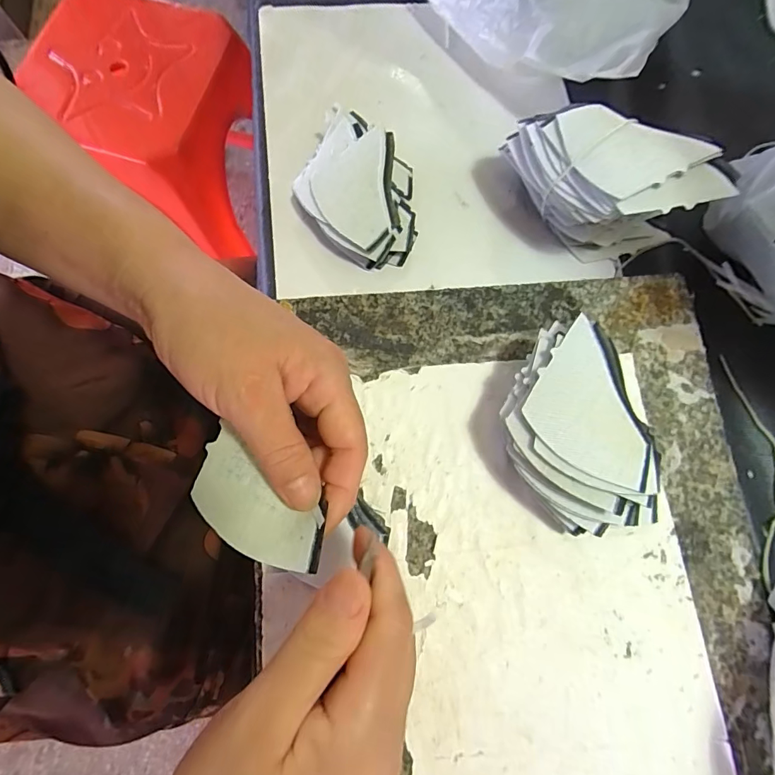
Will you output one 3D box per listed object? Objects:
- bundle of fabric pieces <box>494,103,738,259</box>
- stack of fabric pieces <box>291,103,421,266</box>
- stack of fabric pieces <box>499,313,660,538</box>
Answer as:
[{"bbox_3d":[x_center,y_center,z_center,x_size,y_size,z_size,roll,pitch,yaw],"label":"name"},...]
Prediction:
[{"bbox_3d":[0.142,-0.136,0.307,0.135,0.086,0.059,24,78,5],"label":"bundle of fabric pieces"},{"bbox_3d":[-0.024,-0.148,0.335,0.086,0.034,0.114,-5,77,-1],"label":"stack of fabric pieces"},{"bbox_3d":[0.103,0.027,0.255,0.069,0.050,0.113,-19,78,-4],"label":"stack of fabric pieces"}]

